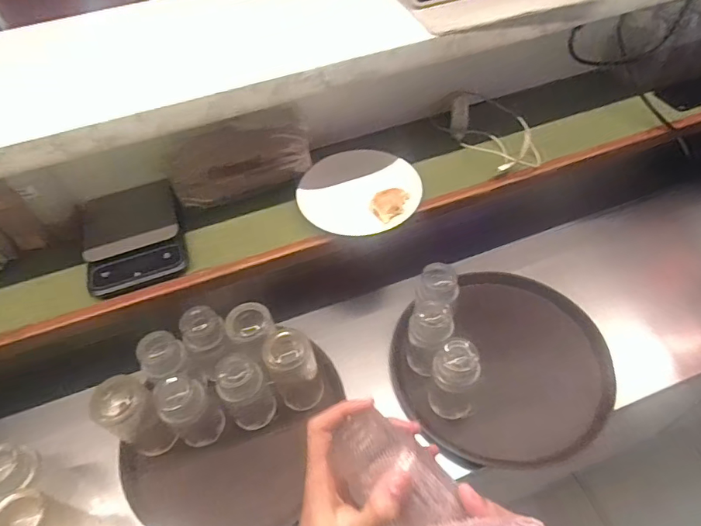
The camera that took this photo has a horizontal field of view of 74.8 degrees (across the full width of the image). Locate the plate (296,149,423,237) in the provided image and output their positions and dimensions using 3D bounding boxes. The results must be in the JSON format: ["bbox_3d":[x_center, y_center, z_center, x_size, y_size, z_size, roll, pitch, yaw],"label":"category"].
[{"bbox_3d":[0.012,-0.119,0.747,0.189,0.021,0.179,-2,52,3],"label":"plate"}]

